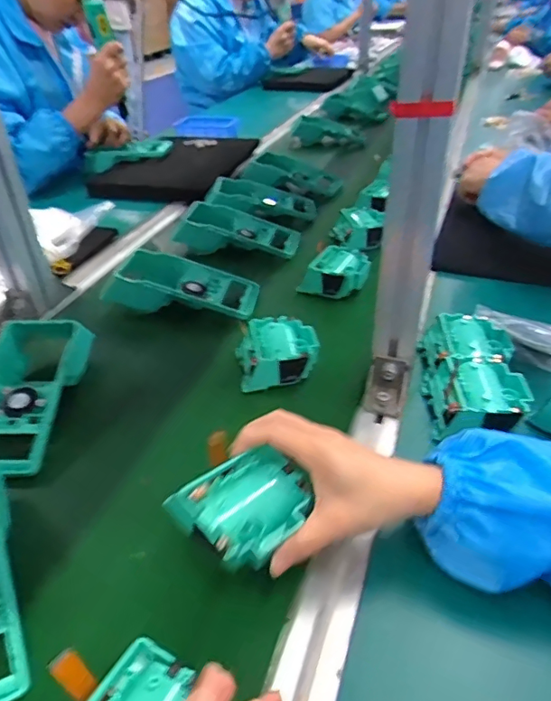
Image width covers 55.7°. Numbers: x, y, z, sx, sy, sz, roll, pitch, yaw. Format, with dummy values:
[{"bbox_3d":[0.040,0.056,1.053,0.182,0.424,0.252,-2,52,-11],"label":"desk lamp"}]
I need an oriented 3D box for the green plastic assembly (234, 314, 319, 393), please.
[{"bbox_3d":[0.001,0.004,0.550,0.082,0.047,0.073,-7,35,-3],"label":"green plastic assembly"}]

